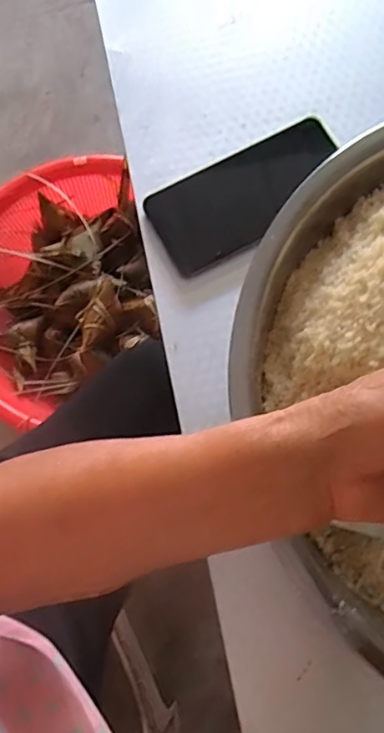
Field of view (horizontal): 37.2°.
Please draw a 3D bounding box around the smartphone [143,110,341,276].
[{"bbox_3d":[0.048,-0.142,0.467,0.164,0.008,0.078,-28,77,-6],"label":"smartphone"}]

